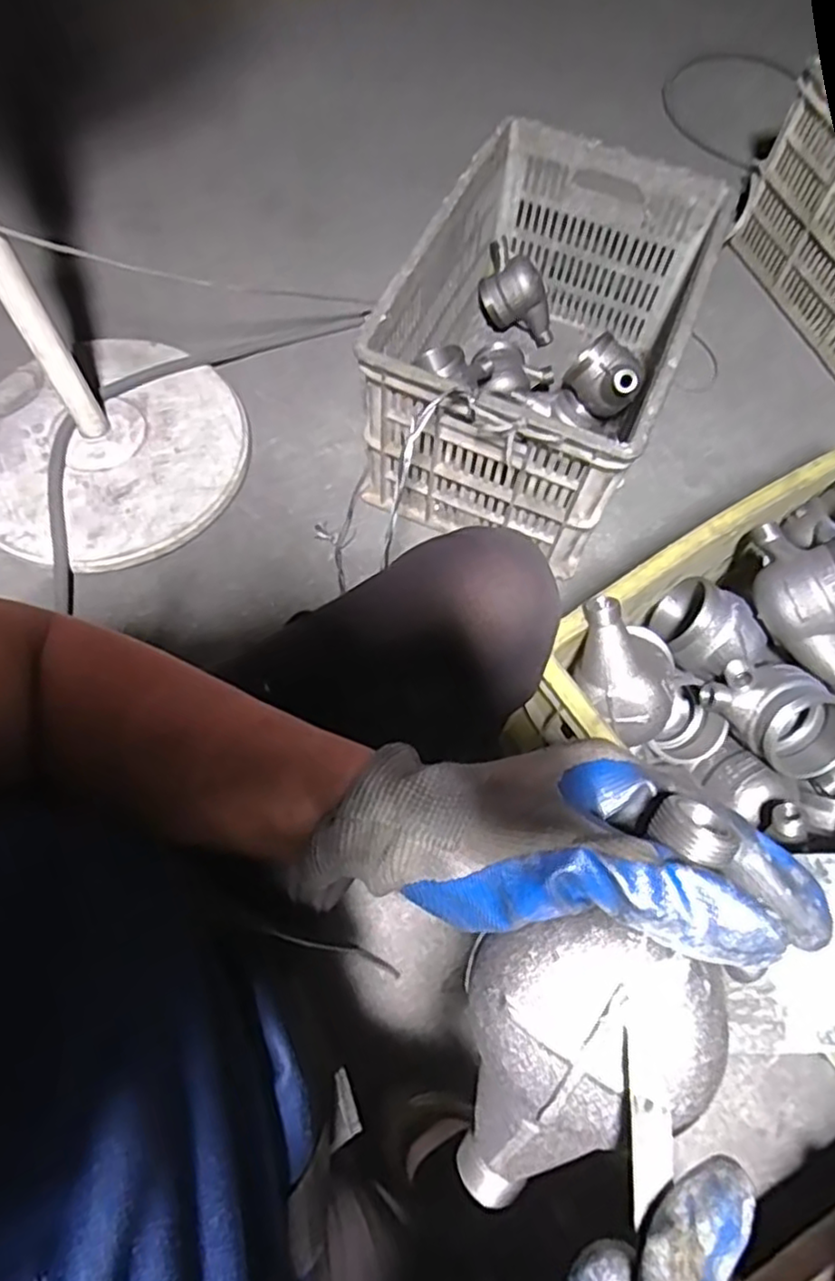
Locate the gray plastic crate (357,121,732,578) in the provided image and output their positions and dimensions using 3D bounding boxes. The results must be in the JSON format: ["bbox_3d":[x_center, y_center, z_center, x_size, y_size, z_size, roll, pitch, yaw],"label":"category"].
[{"bbox_3d":[0.160,-0.374,0.874,0.311,0.232,0.455,25,68,7],"label":"gray plastic crate"}]

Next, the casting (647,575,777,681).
[{"bbox_3d":[0.266,-0.005,0.637,0.076,0.072,0.102,-31,72,-15],"label":"casting"}]

